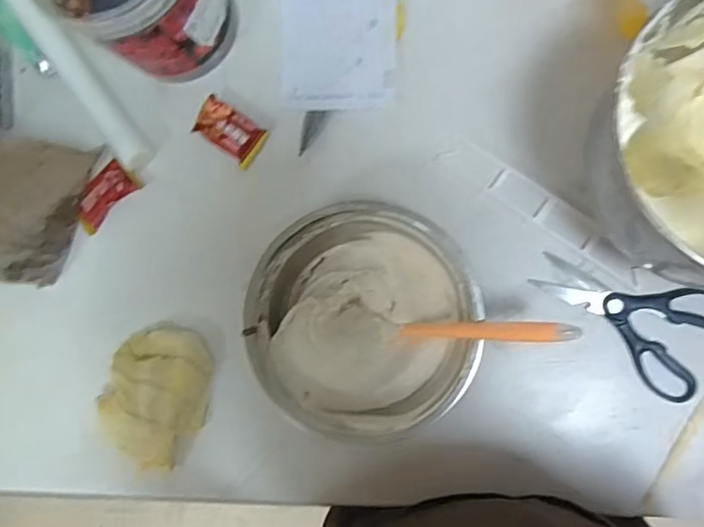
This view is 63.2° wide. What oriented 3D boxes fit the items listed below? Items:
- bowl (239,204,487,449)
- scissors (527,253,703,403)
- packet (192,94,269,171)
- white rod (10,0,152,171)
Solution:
[{"bbox_3d":[0.013,0.058,0.586,0.220,0.076,0.223,-1,86,9],"label":"bowl"},{"bbox_3d":[0.277,0.048,0.577,0.178,0.013,0.112,29,91,9],"label":"scissors"},{"bbox_3d":[-0.142,-0.152,0.652,0.078,0.018,0.049,33,92,9],"label":"packet"},{"bbox_3d":[-0.336,-0.242,0.683,0.032,0.036,0.309,-36,82,5],"label":"white rod"}]

